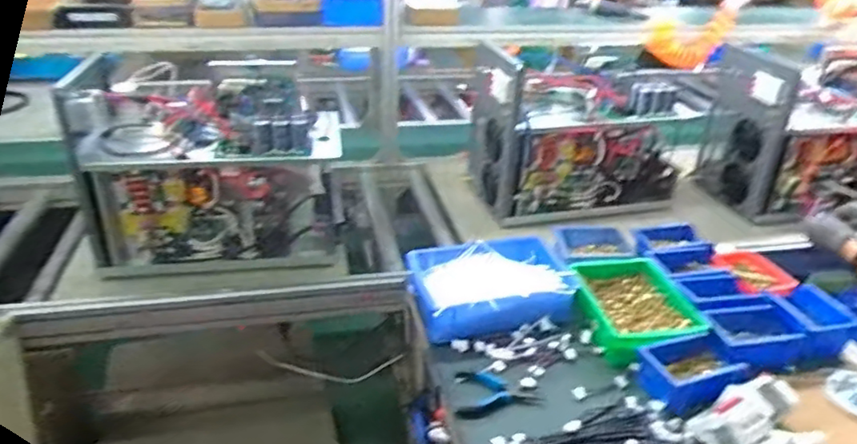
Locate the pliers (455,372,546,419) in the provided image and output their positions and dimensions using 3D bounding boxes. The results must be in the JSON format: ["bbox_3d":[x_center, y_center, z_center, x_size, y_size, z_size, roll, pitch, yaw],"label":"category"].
[{"bbox_3d":[0.108,0.289,1.094,0.145,0.017,0.113,-6,28,-15],"label":"pliers"}]

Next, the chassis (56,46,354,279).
[{"bbox_3d":[-0.513,-0.127,1.501,0.580,0.406,0.332,-3,28,-8],"label":"chassis"}]

